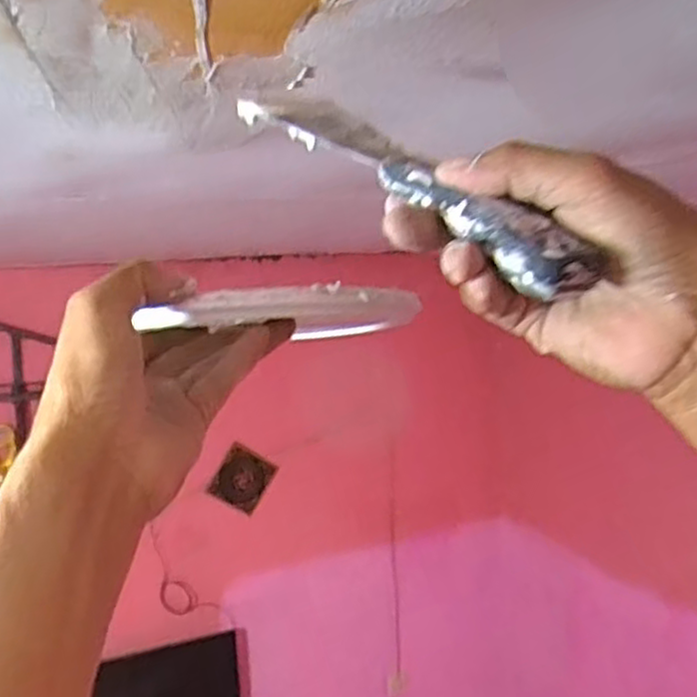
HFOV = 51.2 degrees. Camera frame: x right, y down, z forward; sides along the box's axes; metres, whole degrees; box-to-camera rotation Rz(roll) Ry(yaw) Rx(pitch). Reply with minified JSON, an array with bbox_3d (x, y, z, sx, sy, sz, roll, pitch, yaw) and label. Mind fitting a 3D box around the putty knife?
[{"bbox_3d":[0.015,-0.072,0.287,0.027,0.017,0.193,-6,34,-36],"label":"putty knife"}]

